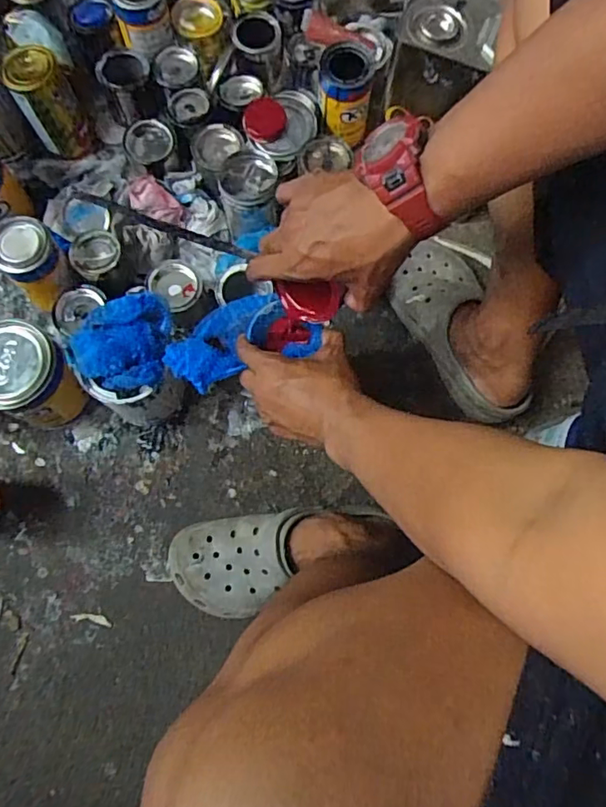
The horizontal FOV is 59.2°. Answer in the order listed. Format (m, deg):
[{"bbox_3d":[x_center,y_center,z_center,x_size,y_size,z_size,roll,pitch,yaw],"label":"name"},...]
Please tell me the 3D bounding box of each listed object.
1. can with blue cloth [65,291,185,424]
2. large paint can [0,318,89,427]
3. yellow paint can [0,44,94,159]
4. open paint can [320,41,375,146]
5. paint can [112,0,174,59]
[{"bbox_3d":[-0.204,-0.044,0.656,0.114,0.177,0.110,0,76,-1],"label":"can with blue cloth"},{"bbox_3d":[-0.331,-0.031,0.664,0.122,0.141,0.112,0,76,-1],"label":"large paint can"},{"bbox_3d":[-0.347,-0.408,0.739,0.076,0.128,0.068,-25,78,-7],"label":"yellow paint can"},{"bbox_3d":[0.059,-0.440,0.753,0.069,0.090,0.085,6,76,0],"label":"open paint can"},{"bbox_3d":[-0.226,-0.554,0.751,0.074,0.067,0.079,-16,77,-5],"label":"paint can"}]

